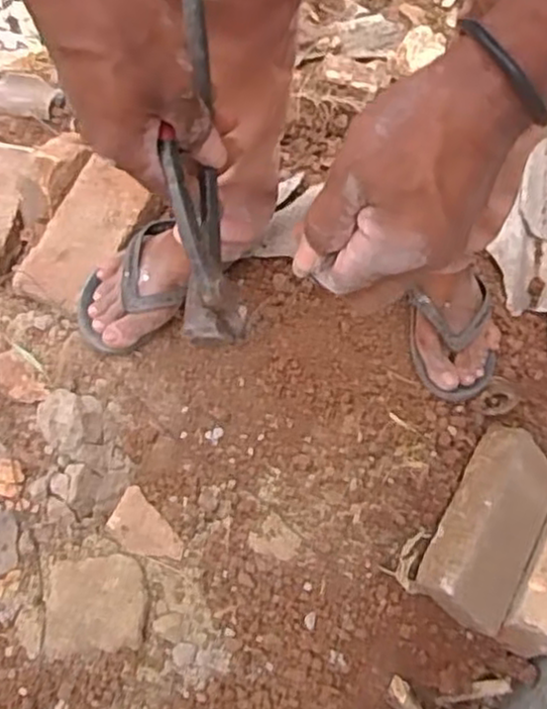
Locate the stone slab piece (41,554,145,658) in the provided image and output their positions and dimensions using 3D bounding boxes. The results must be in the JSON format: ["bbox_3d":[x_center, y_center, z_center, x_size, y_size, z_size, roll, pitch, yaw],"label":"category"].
[{"bbox_3d":[-0.170,0.238,0.692,0.089,0.024,0.086,-2,69,-2],"label":"stone slab piece"}]

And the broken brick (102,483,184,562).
[{"bbox_3d":[-0.134,0.179,0.737,0.051,0.014,0.085,-40,75,-15],"label":"broken brick"}]

